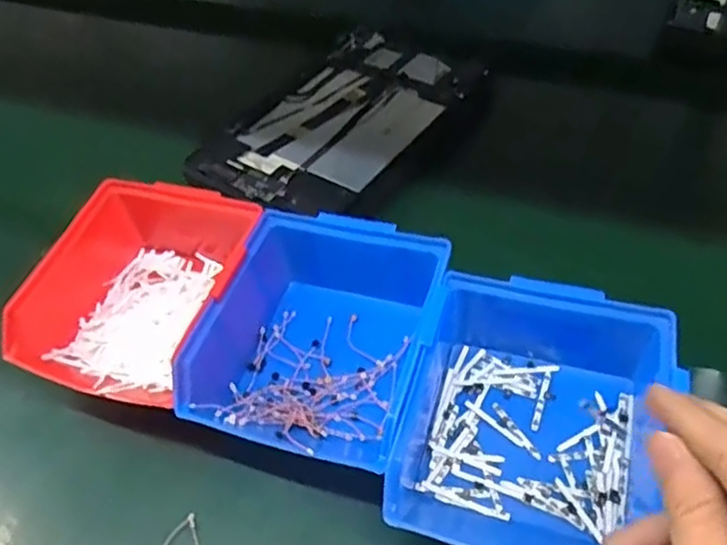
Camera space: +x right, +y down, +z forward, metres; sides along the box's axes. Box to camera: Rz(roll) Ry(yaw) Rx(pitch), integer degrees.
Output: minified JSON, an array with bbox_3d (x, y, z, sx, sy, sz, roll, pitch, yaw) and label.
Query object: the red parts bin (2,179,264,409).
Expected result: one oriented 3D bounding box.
[{"bbox_3d":[-0.129,0.006,0.422,0.118,0.066,0.161,11,50,15],"label":"red parts bin"}]

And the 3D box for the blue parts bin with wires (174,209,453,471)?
[{"bbox_3d":[-0.021,0.036,0.380,0.122,0.068,0.140,13,51,17],"label":"blue parts bin with wires"}]

